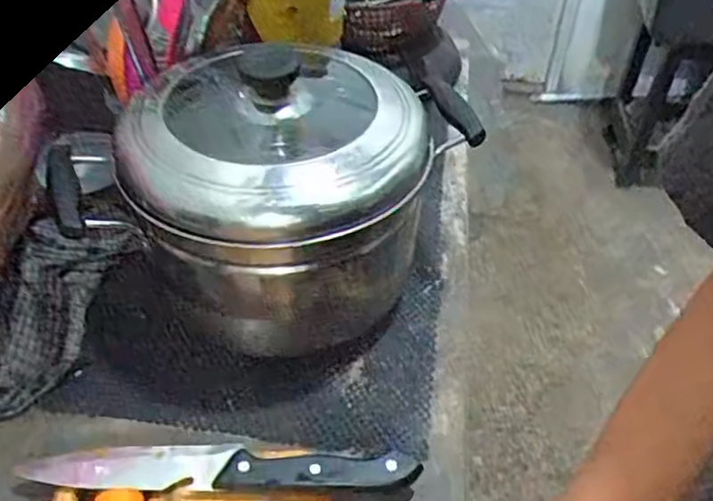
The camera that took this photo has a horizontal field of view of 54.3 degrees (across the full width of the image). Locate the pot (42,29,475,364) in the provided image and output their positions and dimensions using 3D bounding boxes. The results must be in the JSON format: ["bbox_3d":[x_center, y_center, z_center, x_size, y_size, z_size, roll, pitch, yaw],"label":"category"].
[{"bbox_3d":[-0.068,-0.041,0.549,0.230,0.178,0.210,1,44,-1],"label":"pot"}]

